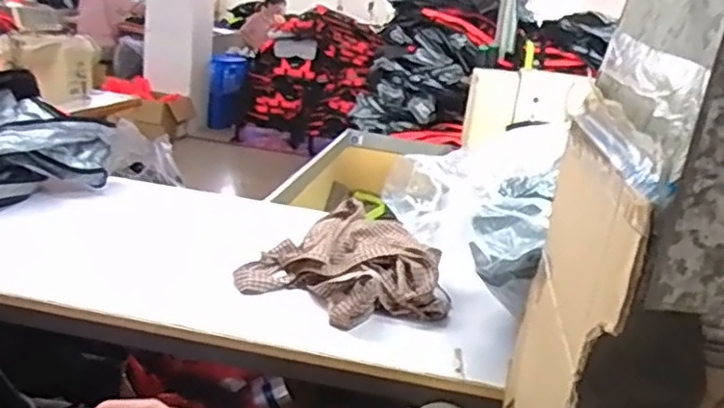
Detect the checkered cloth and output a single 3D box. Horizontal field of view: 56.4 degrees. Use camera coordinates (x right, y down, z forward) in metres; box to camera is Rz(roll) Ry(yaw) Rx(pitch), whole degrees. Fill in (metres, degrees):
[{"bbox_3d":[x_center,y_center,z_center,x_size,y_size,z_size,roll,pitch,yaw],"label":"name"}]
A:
[{"bbox_3d":[-0.009,0.097,1.117,0.313,0.091,0.295,17,19,31],"label":"checkered cloth"}]

